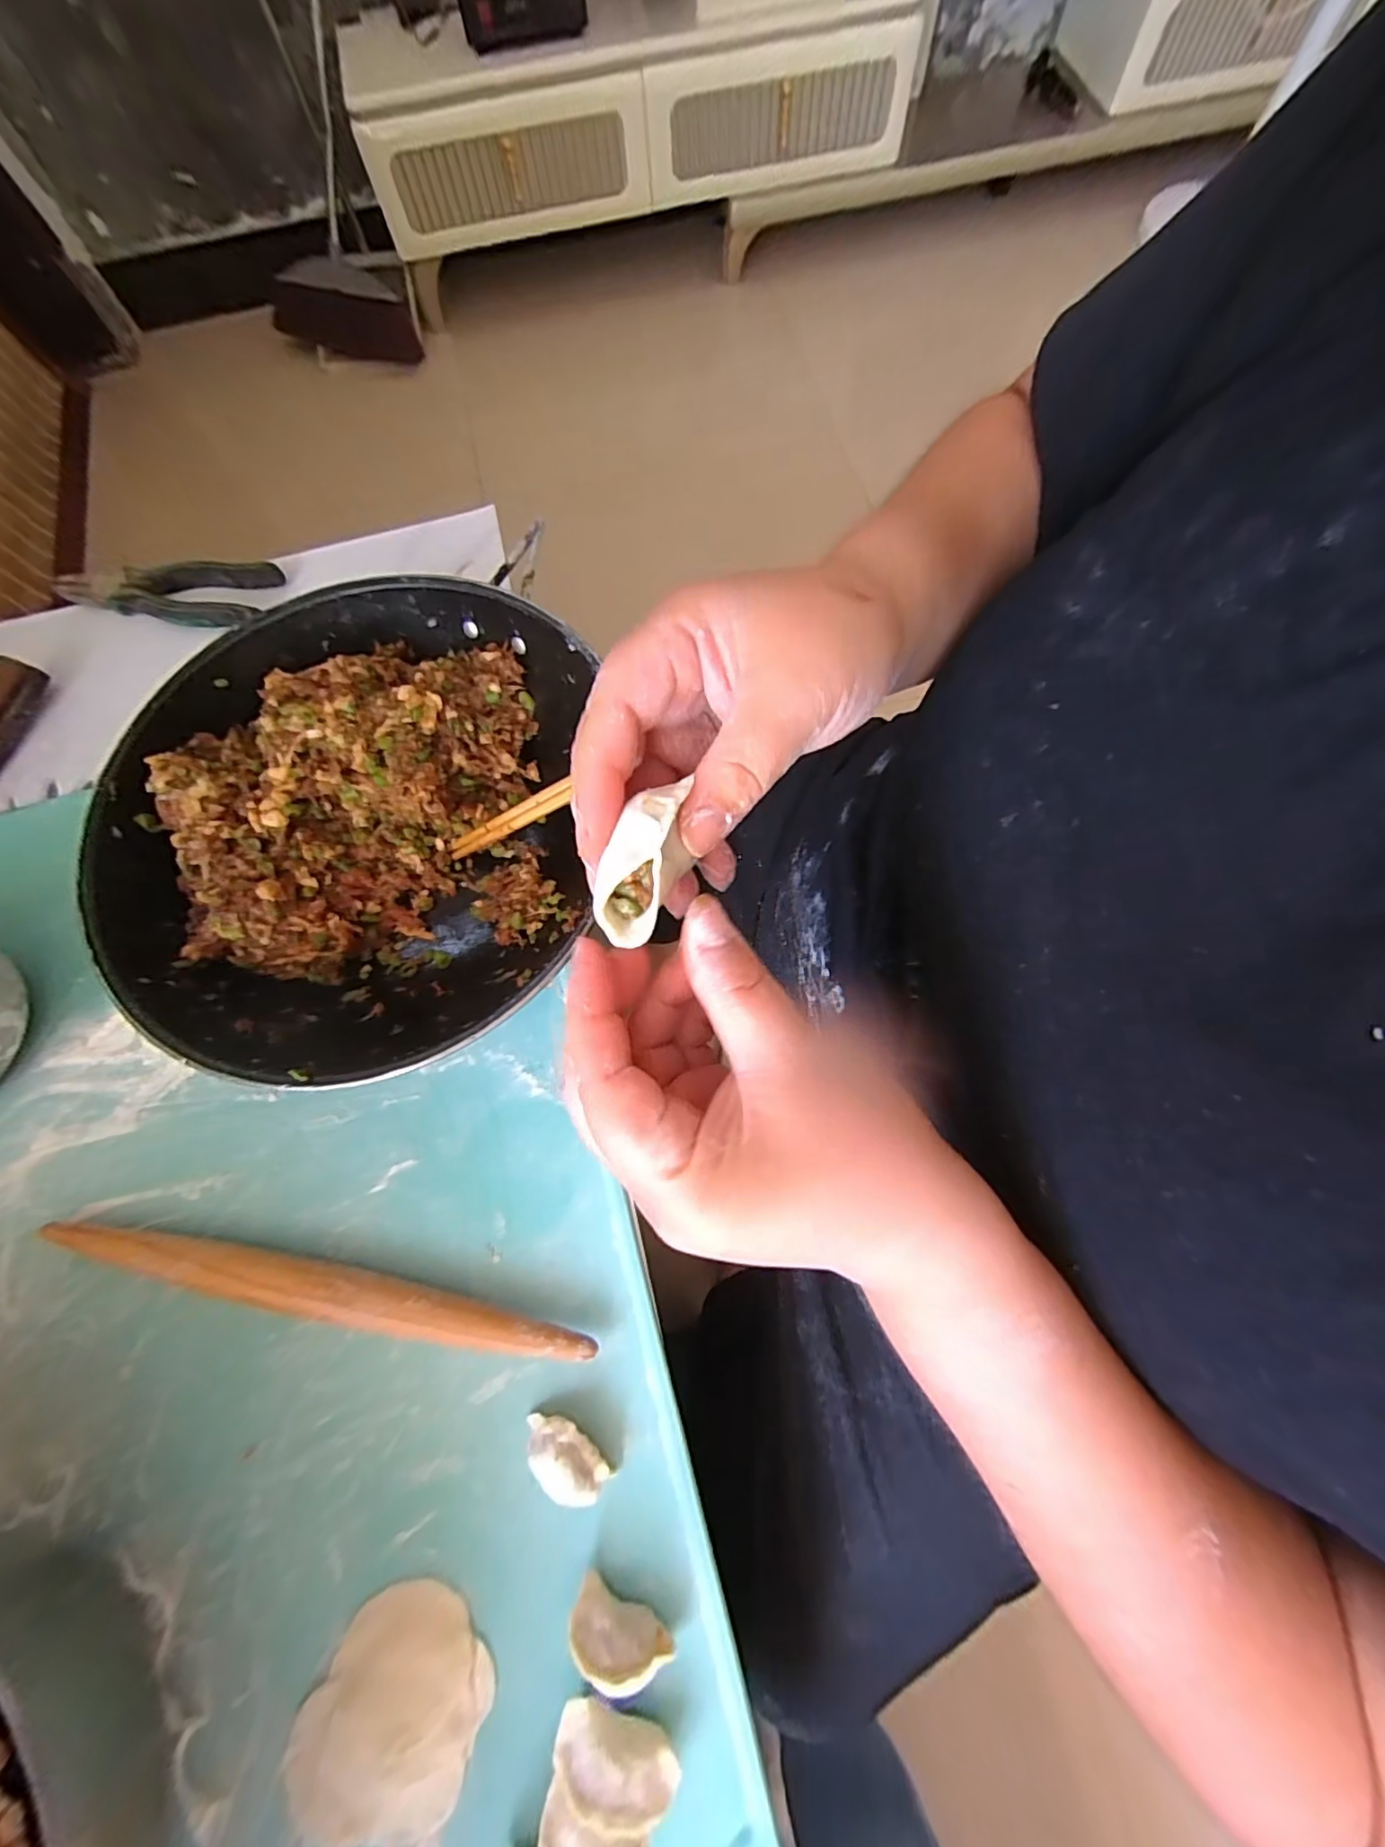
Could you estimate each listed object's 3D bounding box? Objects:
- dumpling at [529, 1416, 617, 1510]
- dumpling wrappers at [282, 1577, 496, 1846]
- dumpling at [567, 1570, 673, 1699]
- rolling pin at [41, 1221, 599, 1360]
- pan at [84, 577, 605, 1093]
[{"bbox_3d":[-0.065,0.272,0.300,0.047,0.024,0.024,31,77,11],"label":"dumpling"},{"bbox_3d":[-0.145,0.384,0.279,0.079,0.012,0.096,29,76,11],"label":"dumpling wrappers"},{"bbox_3d":[-0.034,0.338,0.276,0.049,0.025,0.022,23,75,9],"label":"dumpling"},{"bbox_3d":[-0.211,0.204,0.327,0.314,0.031,0.023,8,74,5],"label":"rolling pin"},{"bbox_3d":[-0.201,-0.058,0.371,0.271,0.088,0.302,-2,73,2],"label":"pan"}]

